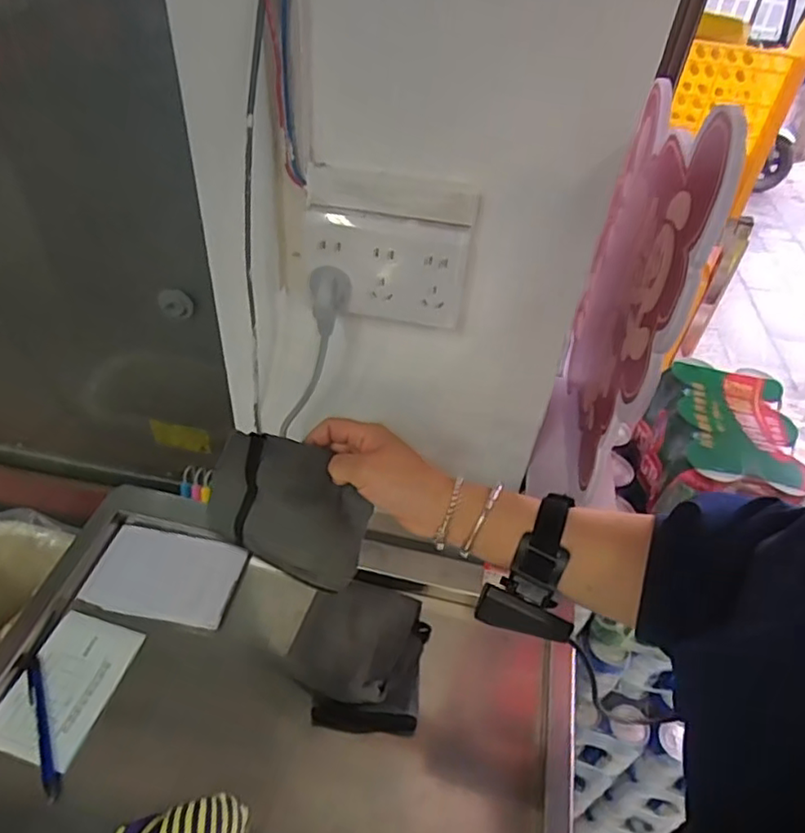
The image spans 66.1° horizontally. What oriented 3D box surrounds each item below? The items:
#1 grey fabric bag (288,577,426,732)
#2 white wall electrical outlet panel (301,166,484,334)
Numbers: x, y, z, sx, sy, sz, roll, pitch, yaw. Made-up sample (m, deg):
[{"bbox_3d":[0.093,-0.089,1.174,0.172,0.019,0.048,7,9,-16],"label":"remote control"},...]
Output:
[{"bbox_3d":[-0.042,0.229,0.610,0.125,0.052,0.131,10,45,4],"label":"grey fabric bag"},{"bbox_3d":[-0.014,-0.134,0.505,0.131,0.119,0.018,11,45,5],"label":"white wall electrical outlet panel"}]

